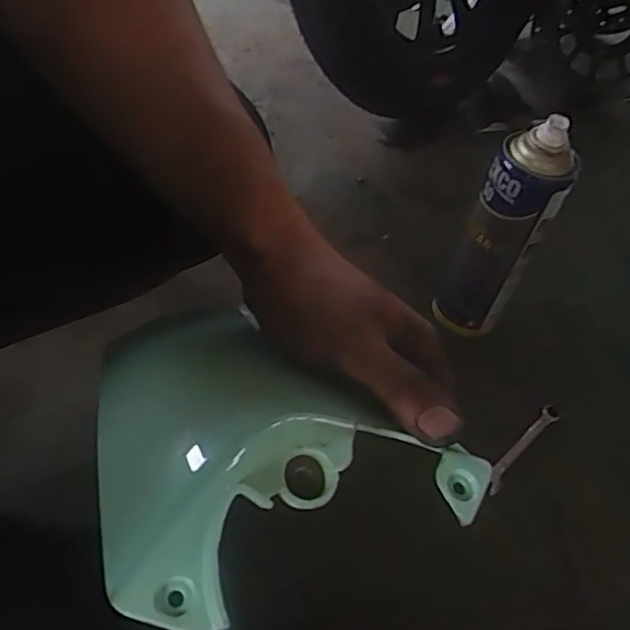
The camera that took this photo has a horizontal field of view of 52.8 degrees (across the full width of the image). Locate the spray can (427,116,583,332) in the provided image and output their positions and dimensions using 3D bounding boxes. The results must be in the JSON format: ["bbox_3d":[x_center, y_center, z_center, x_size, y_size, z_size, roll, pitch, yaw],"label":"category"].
[{"bbox_3d":[0.163,-0.068,0.567,0.066,0.224,0.055,26,51,12],"label":"spray can"}]

